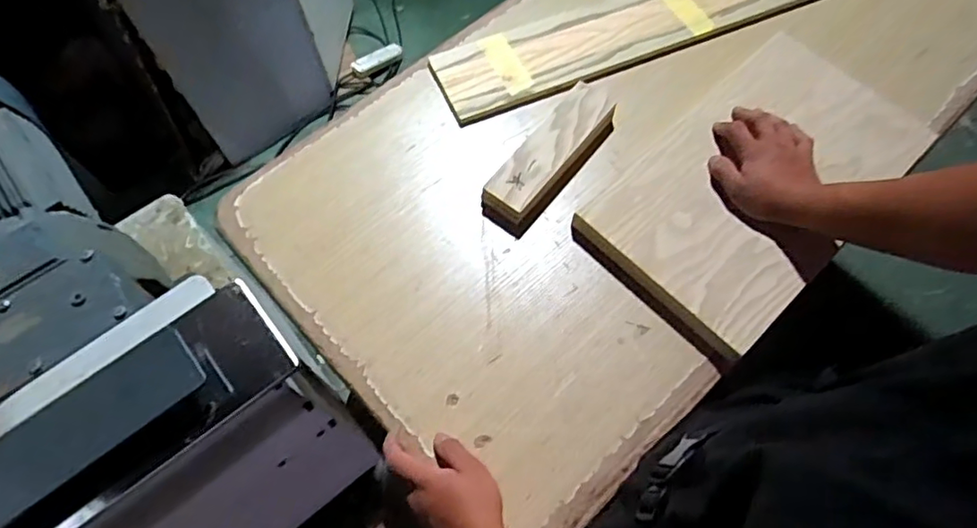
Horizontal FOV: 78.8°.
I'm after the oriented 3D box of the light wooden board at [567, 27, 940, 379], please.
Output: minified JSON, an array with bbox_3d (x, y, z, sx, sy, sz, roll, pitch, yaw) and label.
[{"bbox_3d":[0.342,-0.114,0.749,0.443,0.047,0.245,-41,73,-16],"label":"light wooden board"}]

